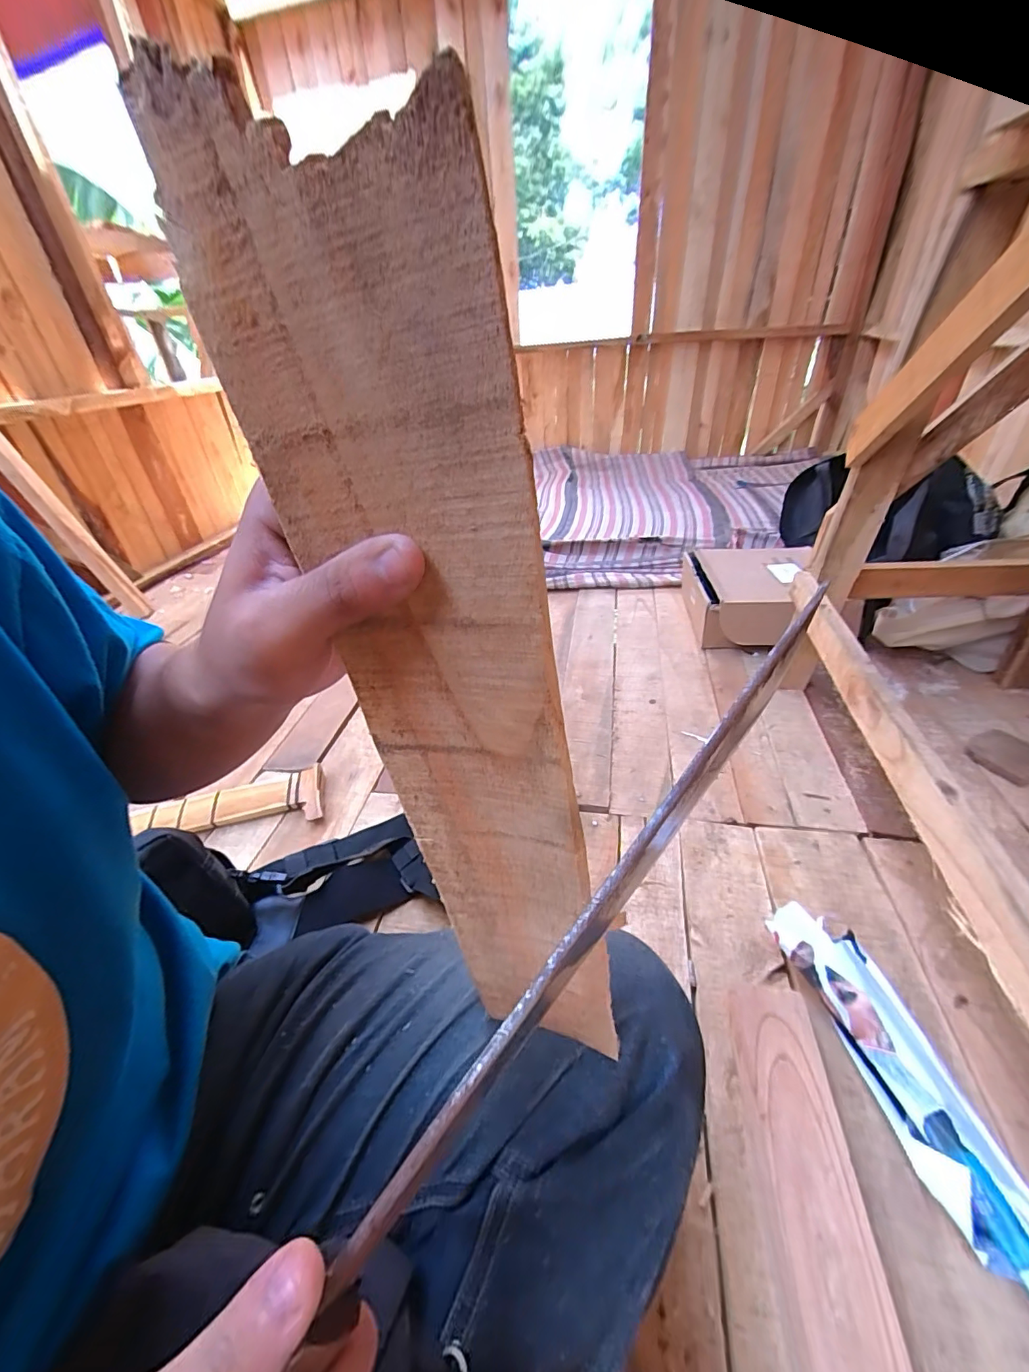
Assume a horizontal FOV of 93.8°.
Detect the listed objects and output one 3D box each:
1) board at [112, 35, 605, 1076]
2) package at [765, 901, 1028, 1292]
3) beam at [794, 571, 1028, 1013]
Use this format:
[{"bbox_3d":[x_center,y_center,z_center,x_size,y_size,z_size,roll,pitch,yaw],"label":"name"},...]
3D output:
[{"bbox_3d":[-0.020,0.022,0.175,0.081,0.336,0.007,1,30,21],"label":"board"},{"bbox_3d":[0.309,0.307,0.391,0.066,0.058,0.271,-13,37,-7],"label":"package"},{"bbox_3d":[0.360,0.080,0.429,0.028,0.061,0.670,2,36,11],"label":"beam"}]

